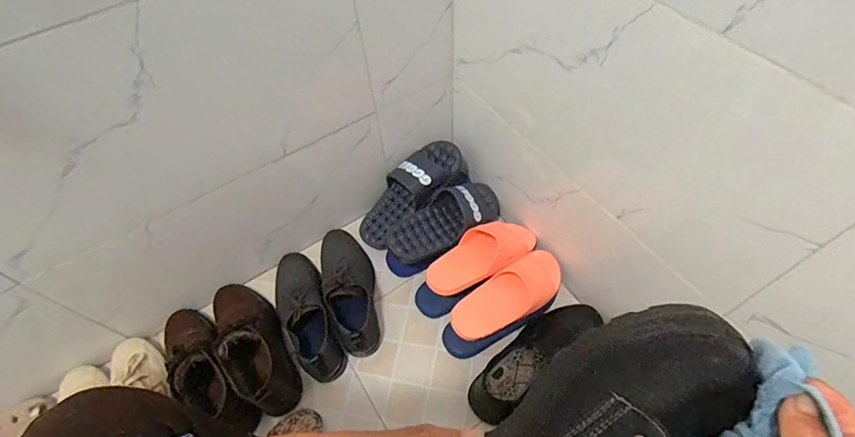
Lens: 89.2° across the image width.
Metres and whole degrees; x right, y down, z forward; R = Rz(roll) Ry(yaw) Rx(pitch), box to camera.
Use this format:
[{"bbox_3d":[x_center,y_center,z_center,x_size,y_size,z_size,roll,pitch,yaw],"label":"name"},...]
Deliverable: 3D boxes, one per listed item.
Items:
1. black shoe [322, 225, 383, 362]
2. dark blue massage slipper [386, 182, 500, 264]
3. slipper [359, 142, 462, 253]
[{"bbox_3d":[-0.149,0.147,0.847,0.093,0.107,0.229,-11,57,-5],"label":"black shoe"},{"bbox_3d":[0.043,0.003,0.874,0.268,0.081,0.110,-39,63,-21],"label":"dark blue massage slipper"},{"bbox_3d":[-0.049,-0.059,0.909,0.275,0.072,0.110,-46,62,8],"label":"slipper"}]

